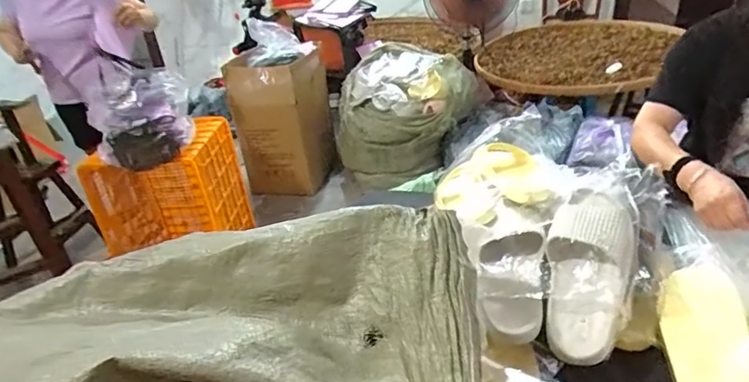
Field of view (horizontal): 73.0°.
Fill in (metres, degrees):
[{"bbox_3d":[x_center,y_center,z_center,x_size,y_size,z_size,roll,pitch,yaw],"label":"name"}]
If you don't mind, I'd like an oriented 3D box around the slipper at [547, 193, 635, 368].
[{"bbox_3d":[0.320,0.116,0.758,0.119,0.063,0.280,8,63,24],"label":"slipper"}]

